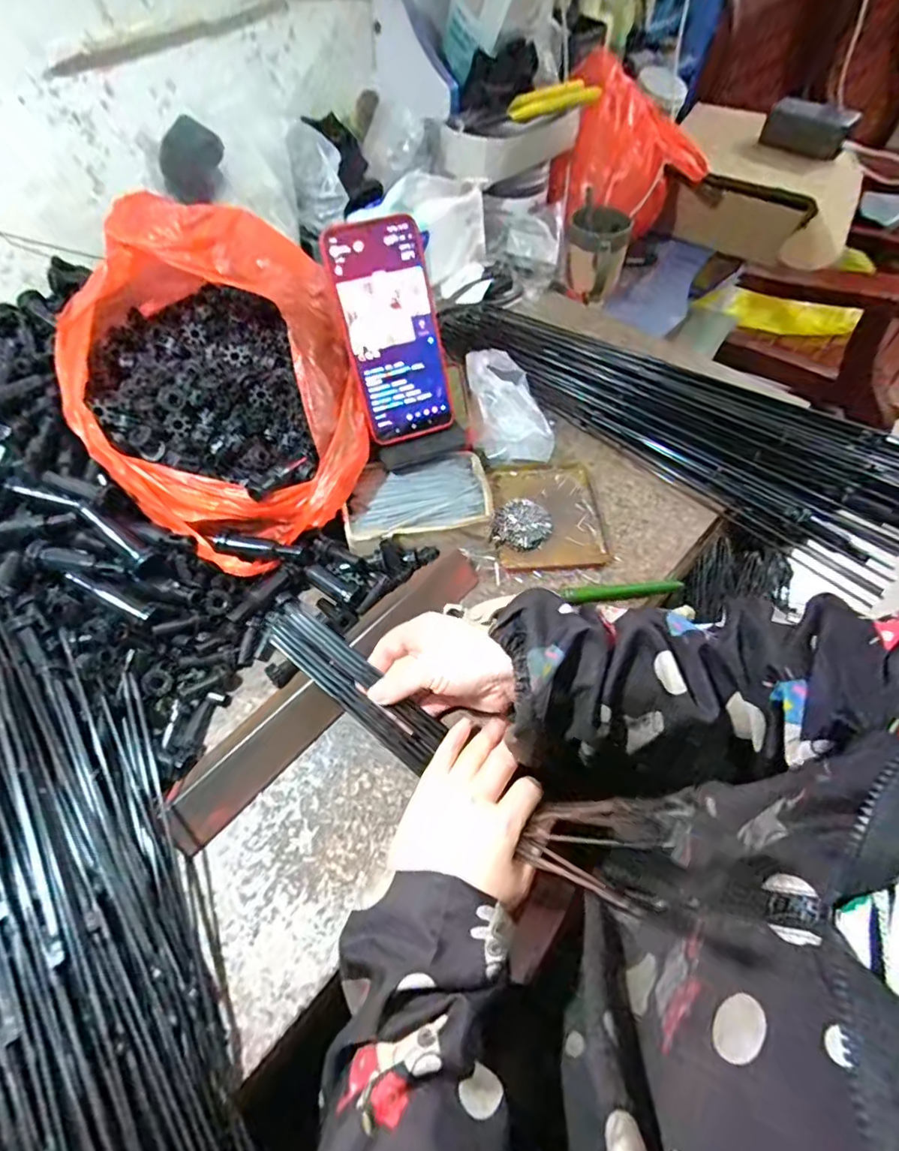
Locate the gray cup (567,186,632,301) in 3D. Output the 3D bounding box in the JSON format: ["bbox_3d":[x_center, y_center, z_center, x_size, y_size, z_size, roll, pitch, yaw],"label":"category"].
[{"bbox_3d":[0.202,-0.453,0.746,0.082,0.098,0.093,9,57,5],"label":"gray cup"}]

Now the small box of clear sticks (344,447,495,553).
[{"bbox_3d":[-0.029,-0.064,0.478,0.128,0.030,0.077,-13,58,-9],"label":"small box of clear sticks"}]

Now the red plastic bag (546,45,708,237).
[{"bbox_3d":[0.253,-0.585,0.753,0.202,0.158,0.132,21,59,13],"label":"red plastic bag"}]

